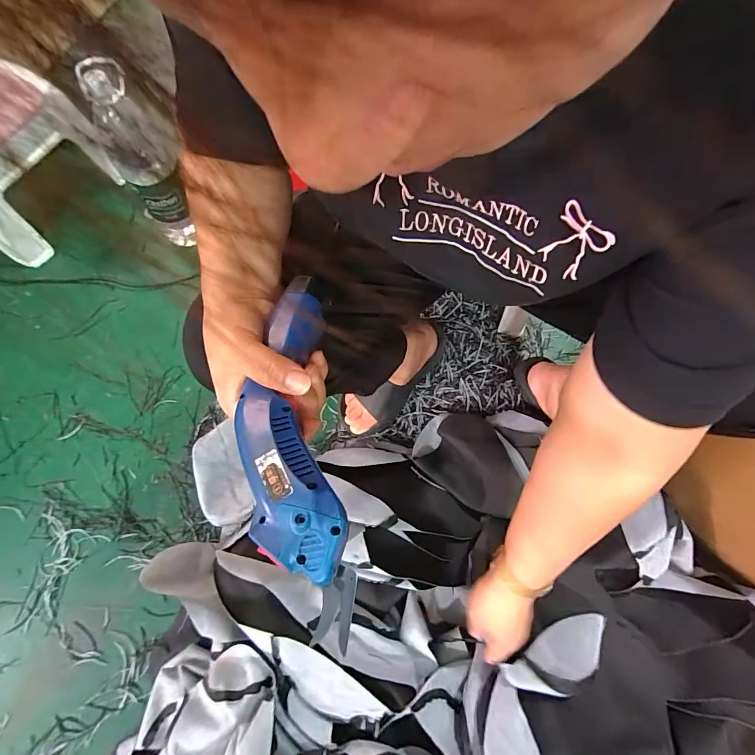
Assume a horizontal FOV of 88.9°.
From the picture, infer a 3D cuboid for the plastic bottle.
[{"bbox_3d":[-0.420,-0.394,0.728,0.118,0.332,0.100,-33,78,-11],"label":"plastic bottle"}]

